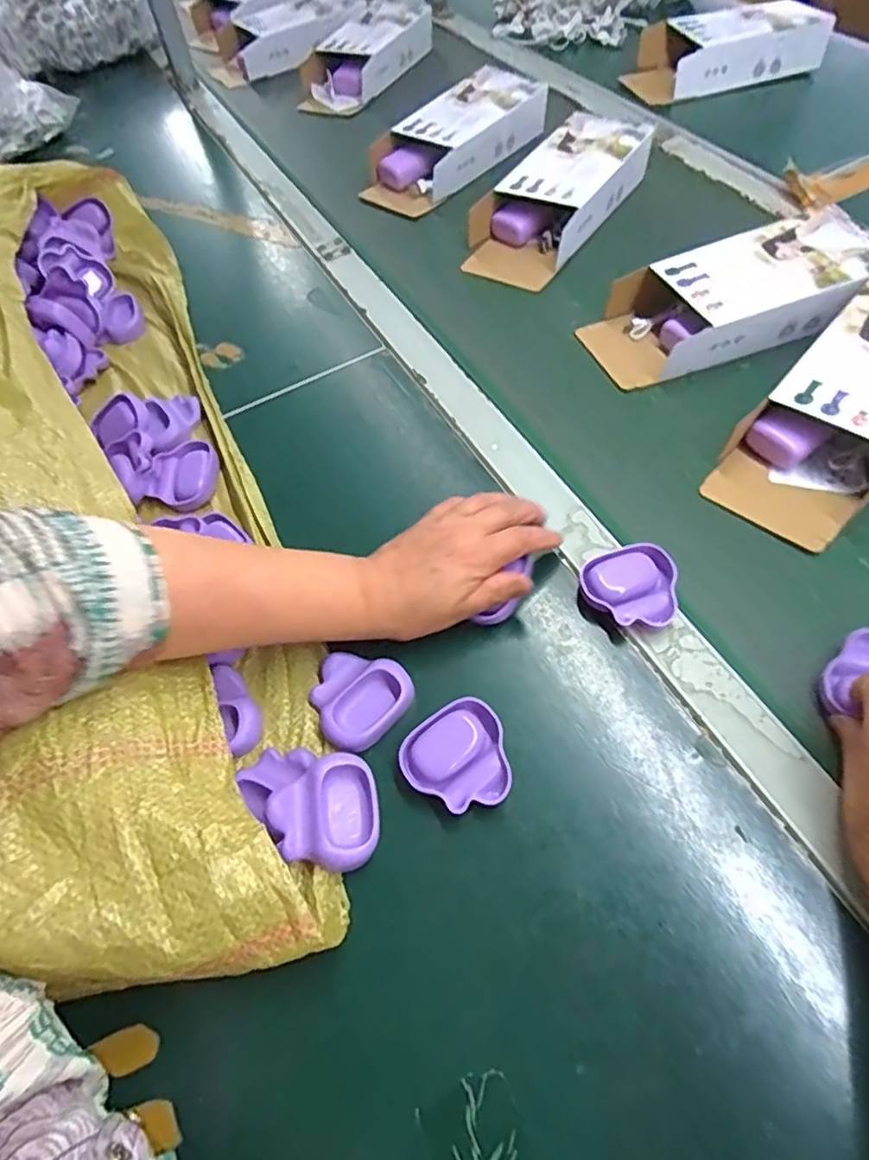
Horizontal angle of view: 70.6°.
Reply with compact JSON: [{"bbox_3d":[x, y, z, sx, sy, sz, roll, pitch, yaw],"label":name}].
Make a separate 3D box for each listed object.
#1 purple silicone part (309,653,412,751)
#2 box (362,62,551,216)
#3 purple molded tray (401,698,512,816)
[{"bbox_3d":[-0.048,0.074,0.399,0.061,0.016,0.062,-29,61,-19],"label":"purple silicone part"},{"bbox_3d":[0.024,-0.531,0.740,0.247,0.066,0.110,-41,64,-7],"label":"box"},{"bbox_3d":[0.016,0.107,0.366,0.061,0.013,0.061,-31,61,-20],"label":"purple molded tray"}]

